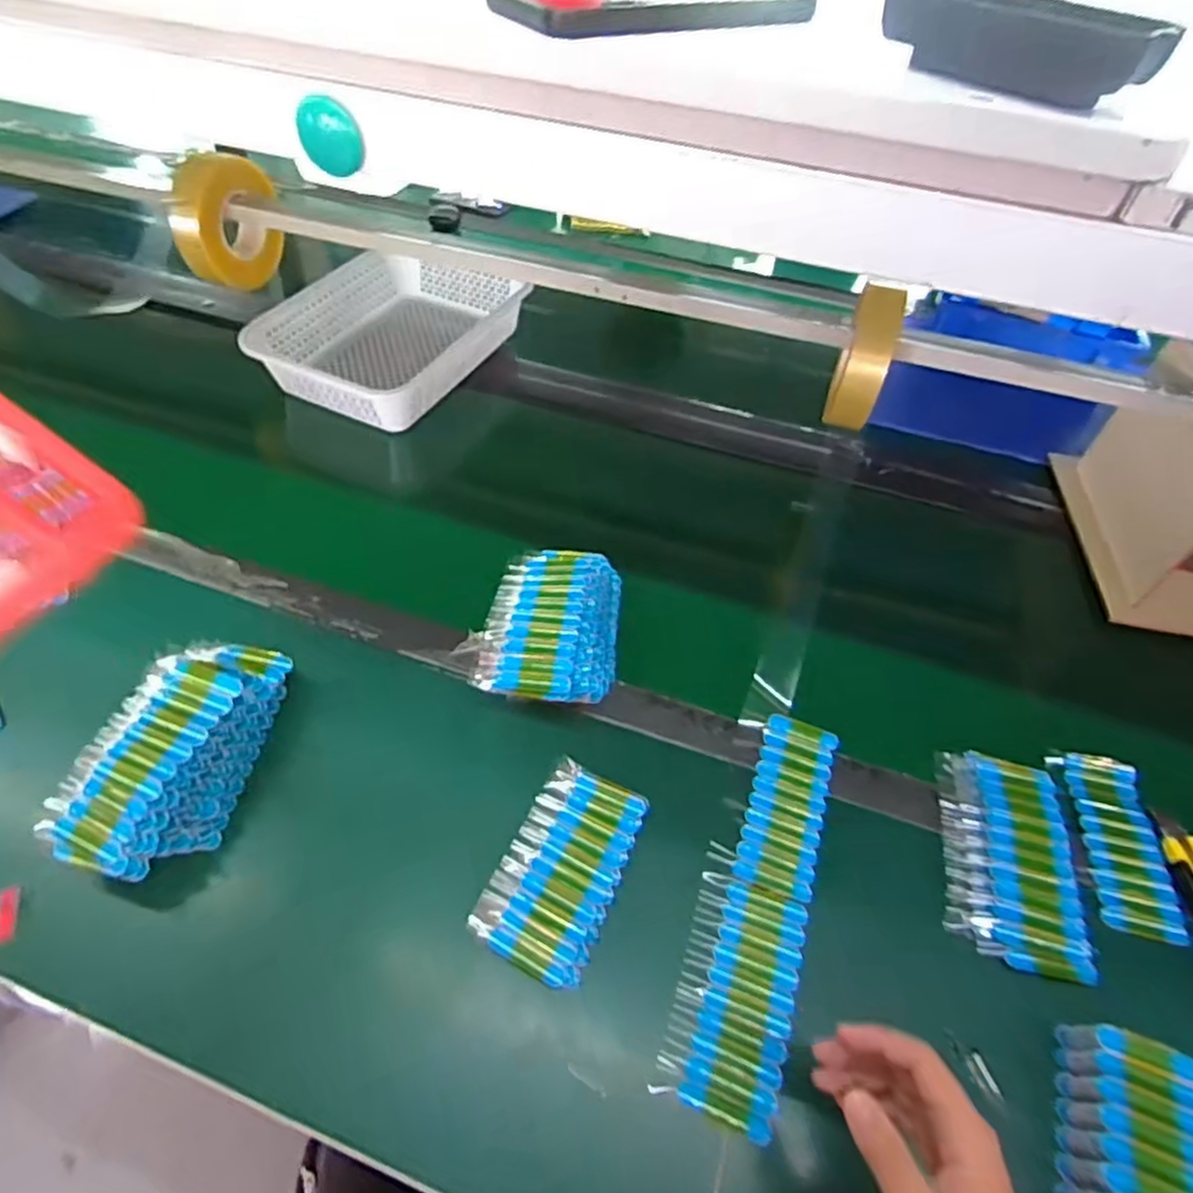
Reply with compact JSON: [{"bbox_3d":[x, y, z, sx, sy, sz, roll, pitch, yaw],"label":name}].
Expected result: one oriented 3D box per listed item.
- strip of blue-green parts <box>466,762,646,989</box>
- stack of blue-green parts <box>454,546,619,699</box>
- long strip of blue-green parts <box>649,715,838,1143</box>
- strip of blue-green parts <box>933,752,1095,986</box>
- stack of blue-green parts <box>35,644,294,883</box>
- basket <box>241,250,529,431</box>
[{"bbox_3d":[-0.025,0.208,0.539,0.090,0.011,0.154,19,52,13],"label":"strip of blue-green parts"},{"bbox_3d":[-0.044,0.024,0.656,0.131,0.063,0.183,4,50,1],"label":"stack of blue-green parts"},{"bbox_3d":[0.129,0.230,0.544,0.079,0.010,0.306,18,51,12],"label":"long strip of blue-green parts"},{"bbox_3d":[0.339,0.209,0.563,0.097,0.022,0.173,13,51,8],"label":"strip of blue-green parts"},{"bbox_3d":[-0.340,0.122,0.559,0.101,0.071,0.200,9,50,4],"label":"stack of blue-green parts"},{"bbox_3d":[-0.280,-0.373,0.978,0.260,0.085,0.356,25,53,17],"label":"basket"}]

